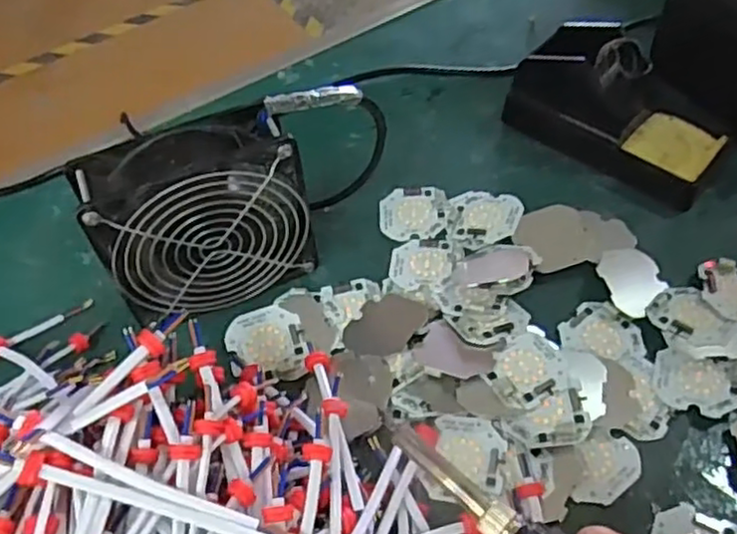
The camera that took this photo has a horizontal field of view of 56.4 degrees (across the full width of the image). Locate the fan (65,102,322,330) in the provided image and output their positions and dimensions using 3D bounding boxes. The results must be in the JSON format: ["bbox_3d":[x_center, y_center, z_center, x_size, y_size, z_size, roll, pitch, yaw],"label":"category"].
[{"bbox_3d":[-0.097,-0.025,0.411,0.115,0.118,0.052,-25,56,-14],"label":"fan"}]

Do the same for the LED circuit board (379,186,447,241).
[{"bbox_3d":[0.031,-0.038,0.486,0.046,0.004,0.048,-1,54,3],"label":"LED circuit board"}]

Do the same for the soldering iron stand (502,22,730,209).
[{"bbox_3d":[0.188,-0.125,0.494,0.144,0.073,0.089,35,63,26],"label":"soldering iron stand"}]

